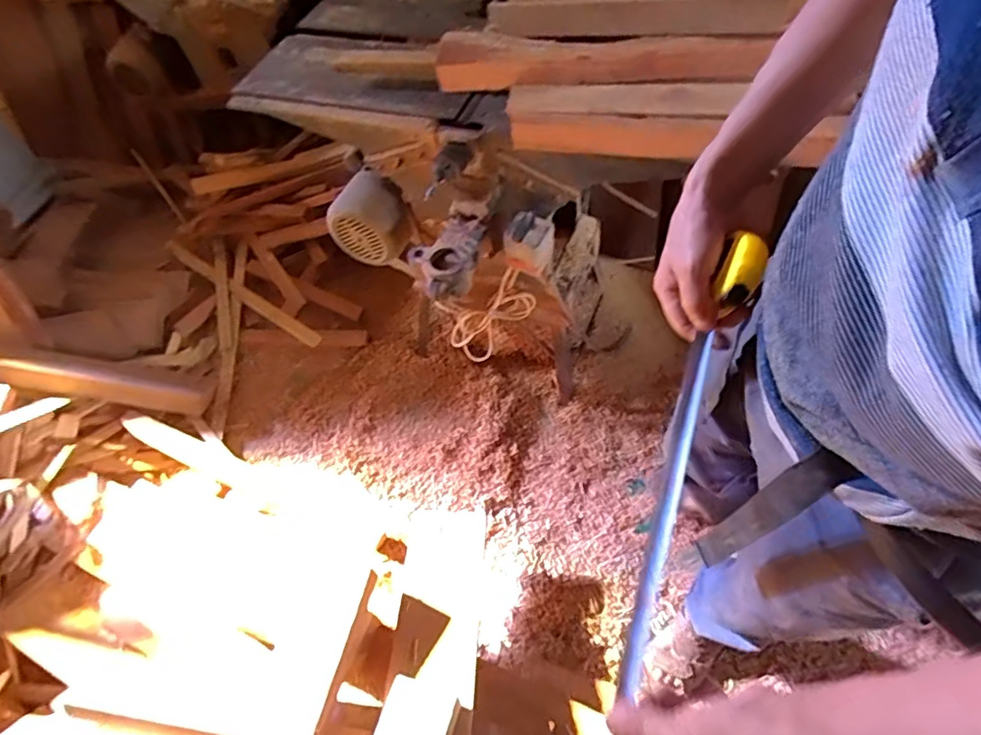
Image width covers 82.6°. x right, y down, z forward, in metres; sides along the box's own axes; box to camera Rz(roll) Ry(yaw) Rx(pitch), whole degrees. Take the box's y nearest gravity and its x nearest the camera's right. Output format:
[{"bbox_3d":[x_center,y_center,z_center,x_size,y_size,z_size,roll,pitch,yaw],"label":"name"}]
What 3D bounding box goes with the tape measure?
[{"bbox_3d":[0.173,0.075,0.494,0.034,0.058,0.390,16,83,15],"label":"tape measure"}]

